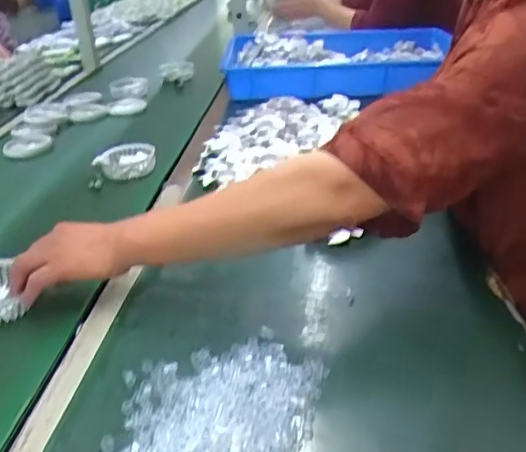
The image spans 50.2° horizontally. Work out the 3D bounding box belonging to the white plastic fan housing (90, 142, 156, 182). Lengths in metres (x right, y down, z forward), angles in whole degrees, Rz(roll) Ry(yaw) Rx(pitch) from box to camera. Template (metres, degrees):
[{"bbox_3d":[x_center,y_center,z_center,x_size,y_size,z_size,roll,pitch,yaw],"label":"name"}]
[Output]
[{"bbox_3d":[-0.229,-0.110,0.944,0.096,0.030,0.083,-8,31,-5],"label":"white plastic fan housing"}]

